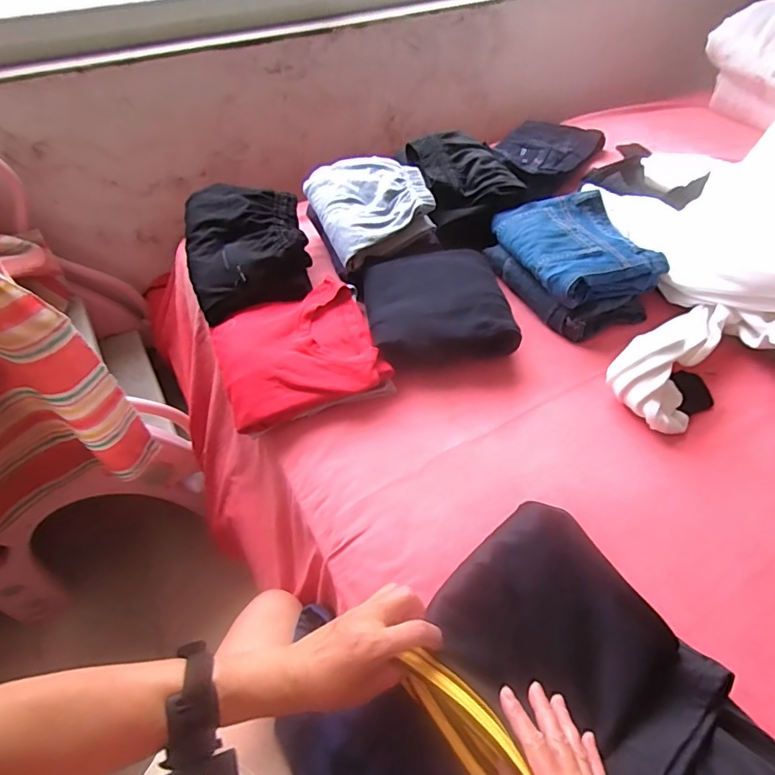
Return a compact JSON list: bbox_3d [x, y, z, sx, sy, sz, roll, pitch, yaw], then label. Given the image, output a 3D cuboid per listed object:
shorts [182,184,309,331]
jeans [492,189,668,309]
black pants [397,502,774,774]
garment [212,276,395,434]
[{"bbox_3d":[-0.234,-0.234,0.827,0.192,0.095,0.259,-12,51,-10],"label":"shorts"},{"bbox_3d":[0.310,-0.238,0.817,0.211,0.055,0.237,-15,52,-12],"label":"jeans"},{"bbox_3d":[0.201,0.291,0.419,0.216,0.047,0.375,-32,57,-24],"label":"black pants"},{"bbox_3d":[-0.132,-0.056,0.723,0.222,0.053,0.212,-17,52,-14],"label":"garment"}]

